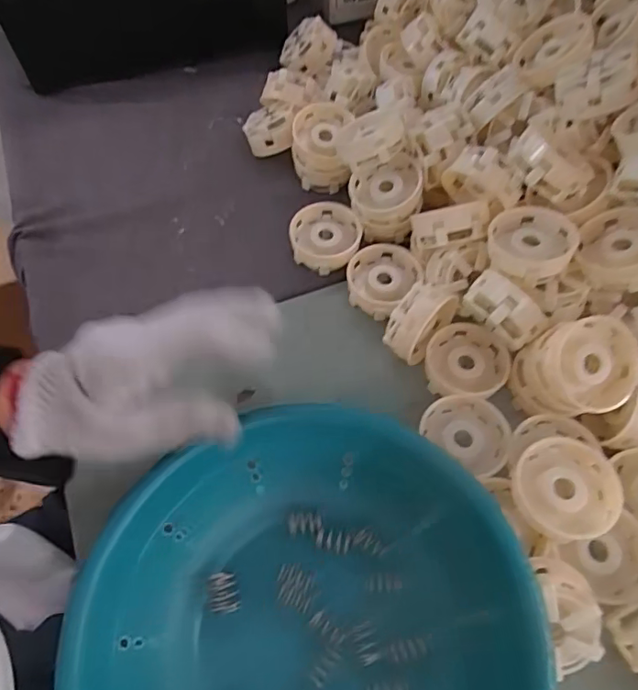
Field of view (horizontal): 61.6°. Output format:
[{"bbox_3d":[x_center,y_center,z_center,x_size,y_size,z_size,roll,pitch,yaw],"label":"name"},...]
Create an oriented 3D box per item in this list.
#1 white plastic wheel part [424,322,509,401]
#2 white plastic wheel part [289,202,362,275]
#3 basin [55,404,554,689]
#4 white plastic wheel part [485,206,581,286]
[{"bbox_3d":[0.126,0.016,0.450,0.066,0.027,0.069,0,61,0],"label":"white plastic wheel part"},{"bbox_3d":[0.007,-0.103,0.518,0.066,0.032,0.064,-1,61,-1],"label":"white plastic wheel part"},{"bbox_3d":[-0.010,0.180,0.332,0.247,0.091,0.252,0,61,0],"label":"basin"},{"bbox_3d":[0.173,-0.083,0.437,0.066,0.029,0.066,0,61,0],"label":"white plastic wheel part"}]

